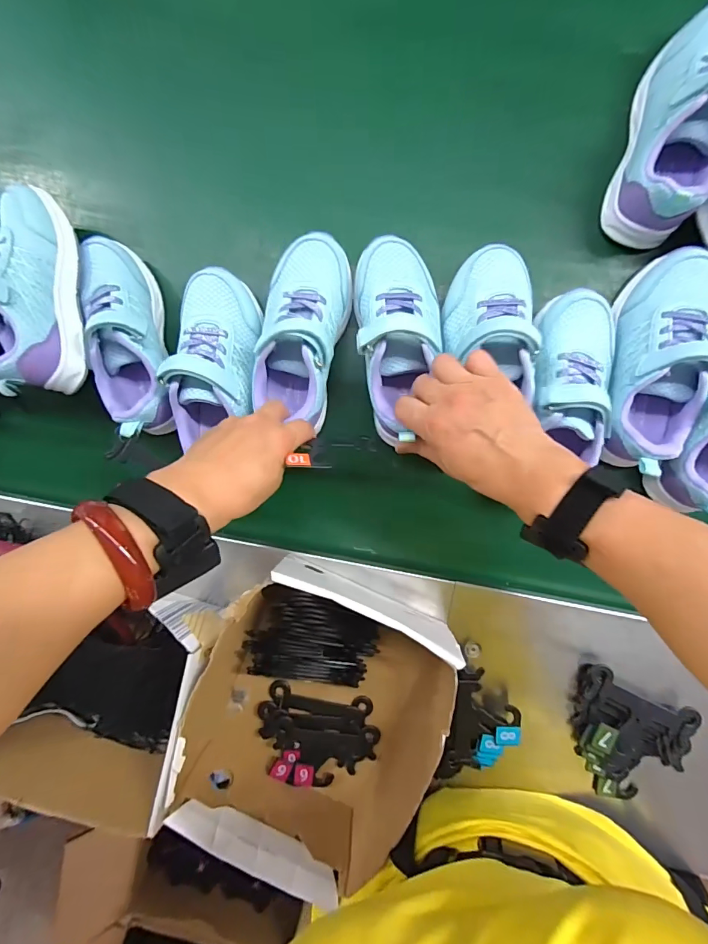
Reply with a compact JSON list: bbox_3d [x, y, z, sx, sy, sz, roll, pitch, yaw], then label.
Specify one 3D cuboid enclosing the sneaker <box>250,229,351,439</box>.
[{"bbox_3d":[-0.049,-0.128,0.379,0.072,0.072,0.167,10,90,3],"label":"sneaker"}]

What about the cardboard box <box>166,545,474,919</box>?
[{"bbox_3d":[-0.040,0.215,0.388,0.189,0.100,0.240,25,94,2],"label":"cardboard box"}]

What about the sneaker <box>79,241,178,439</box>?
[{"bbox_3d":[-0.212,-0.128,0.405,0.076,0.087,0.188,-14,92,4],"label":"sneaker"}]

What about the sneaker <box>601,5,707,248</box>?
[{"bbox_3d":[0.276,-0.288,0.346,0.070,0.075,0.177,15,94,3],"label":"sneaker"}]

